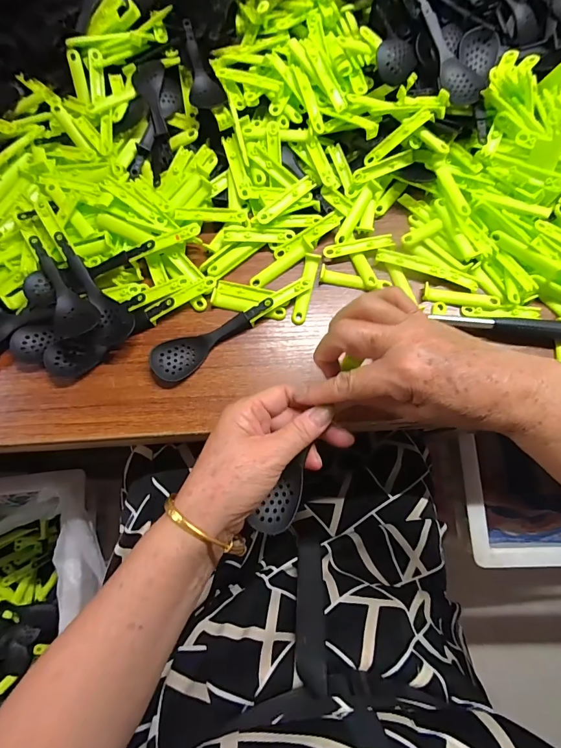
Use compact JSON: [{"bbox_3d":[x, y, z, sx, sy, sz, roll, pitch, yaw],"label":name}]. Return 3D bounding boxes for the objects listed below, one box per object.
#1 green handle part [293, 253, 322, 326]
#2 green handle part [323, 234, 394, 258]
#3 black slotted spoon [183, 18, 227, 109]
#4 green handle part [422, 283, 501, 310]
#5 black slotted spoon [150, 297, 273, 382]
[{"bbox_3d":[0.026,-0.089,0.393,0.015,0.010,0.078,15,75,3],"label":"green handle part"},{"bbox_3d":[0.083,-0.137,0.403,0.075,0.007,0.016,-12,75,-4],"label":"green handle part"},{"bbox_3d":[-0.084,-0.341,0.422,0.037,0.017,0.114,-7,75,-2],"label":"black slotted spoon"},{"bbox_3d":[0.185,-0.078,0.389,0.075,0.005,0.017,11,75,3],"label":"green handle part"},{"bbox_3d":[-0.063,-0.033,0.371,0.127,0.021,0.037,-26,77,-7],"label":"black slotted spoon"}]

